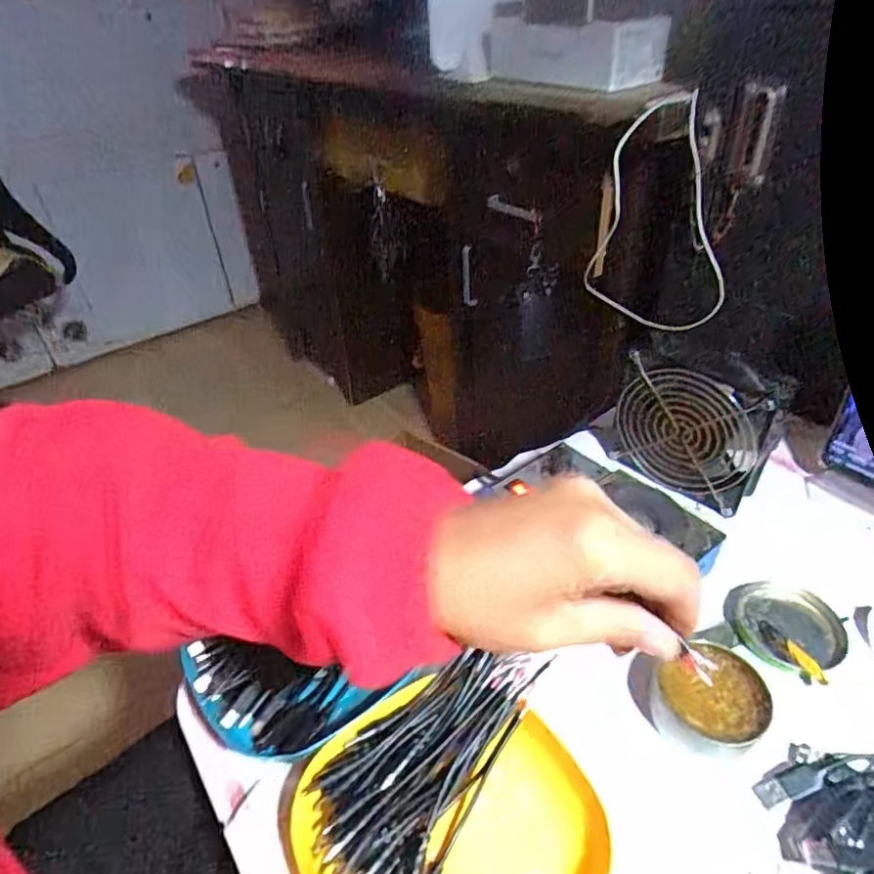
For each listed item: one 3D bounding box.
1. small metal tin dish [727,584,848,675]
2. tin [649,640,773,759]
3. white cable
[{"bbox_3d":[0.236,0.127,0.399,0.068,0.011,0.064,-3,39,2],"label":"small metal tin dish"},{"bbox_3d":[0.162,0.155,0.350,0.063,0.026,0.054,-15,40,-13],"label":"tin"},{"bbox_3d":[0.226,-0.220,0.605,0.132,0.228,0.091,-4,39,1],"label":"white cable"}]

